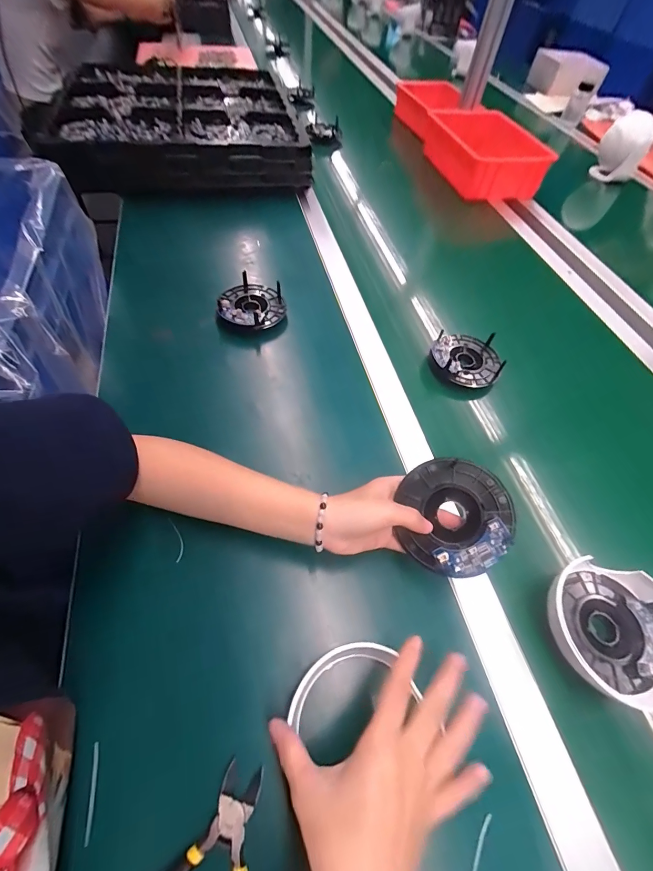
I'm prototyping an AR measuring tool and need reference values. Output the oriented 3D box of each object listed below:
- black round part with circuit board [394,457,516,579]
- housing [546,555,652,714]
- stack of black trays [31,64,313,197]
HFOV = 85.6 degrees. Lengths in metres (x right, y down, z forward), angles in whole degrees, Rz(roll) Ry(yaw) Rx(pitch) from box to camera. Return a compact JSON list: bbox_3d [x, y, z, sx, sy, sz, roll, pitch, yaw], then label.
[{"bbox_3d":[0.116,0.073,0.321,0.096,0.014,0.101,-5,73,18],"label":"black round part with circuit board"},{"bbox_3d":[0.262,0.177,0.322,0.117,0.030,0.113,2,57,-3],"label":"housing"},{"bbox_3d":[-0.331,-0.755,0.847,0.508,0.100,0.566,-7,58,-9],"label":"stack of black trays"}]

